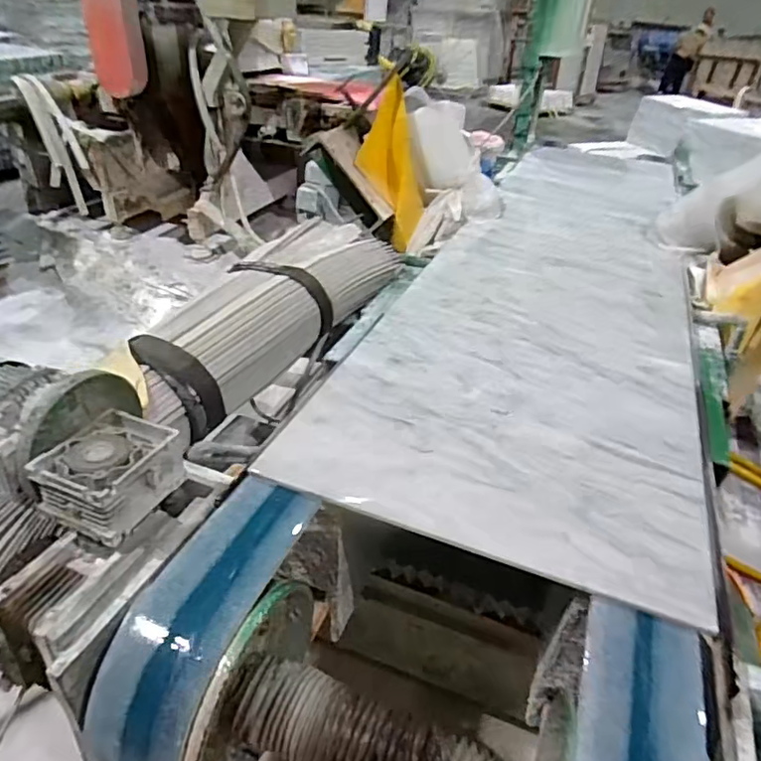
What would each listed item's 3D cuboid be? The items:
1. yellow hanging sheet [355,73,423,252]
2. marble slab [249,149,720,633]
[{"bbox_3d":[0.027,-0.609,1.684,0.125,0.451,0.124,-18,20,-26],"label":"yellow hanging sheet"},{"bbox_3d":[0.493,-0.362,1.588,0.603,0.029,2.224,15,36,16],"label":"marble slab"}]

